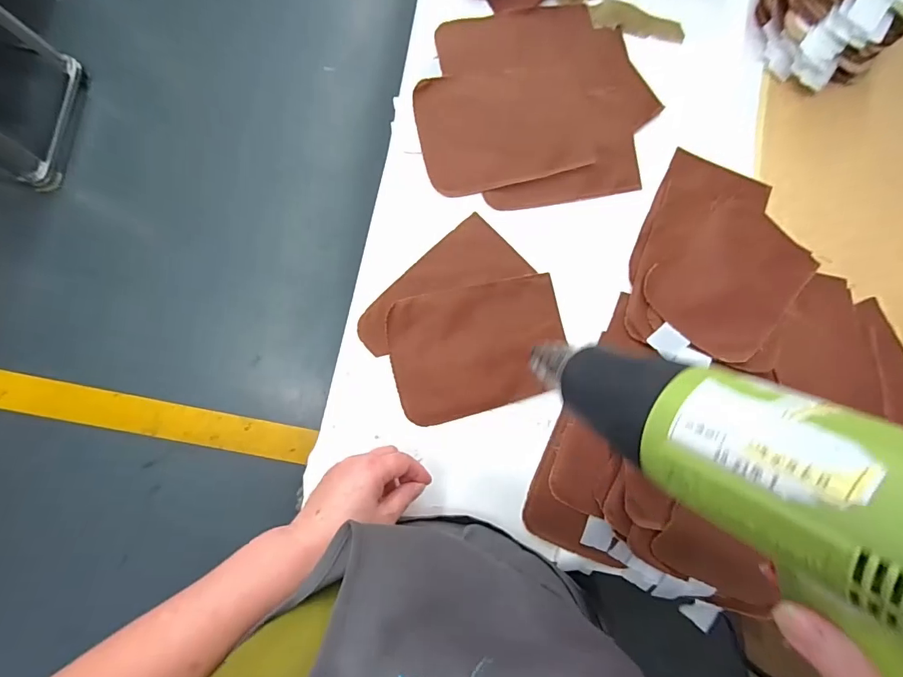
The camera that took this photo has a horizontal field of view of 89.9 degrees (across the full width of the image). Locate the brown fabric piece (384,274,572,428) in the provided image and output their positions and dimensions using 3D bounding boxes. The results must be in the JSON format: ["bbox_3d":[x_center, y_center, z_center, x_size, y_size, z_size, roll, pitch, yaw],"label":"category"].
[{"bbox_3d":[0.030,0.011,0.480,0.180,0.007,0.131,-13,93,-5],"label":"brown fabric piece"}]

